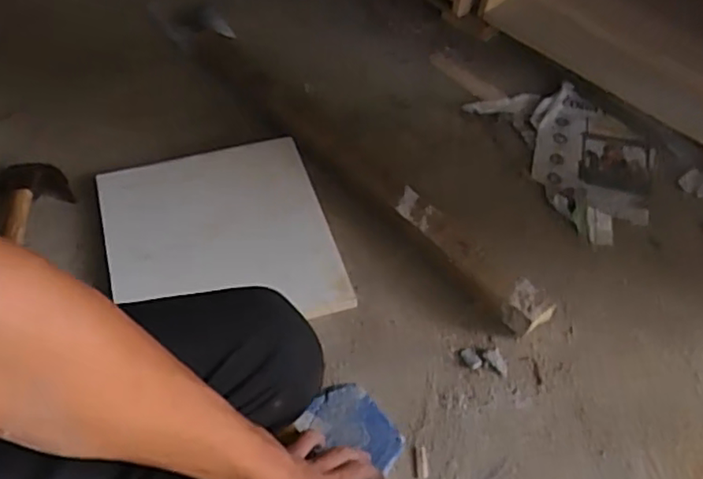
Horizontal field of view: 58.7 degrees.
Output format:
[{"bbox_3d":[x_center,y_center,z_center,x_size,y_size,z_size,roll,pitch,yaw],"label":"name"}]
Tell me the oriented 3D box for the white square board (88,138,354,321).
[{"bbox_3d":[-0.170,-0.005,0.807,0.274,0.016,0.288,-12,58,-14],"label":"white square board"}]

